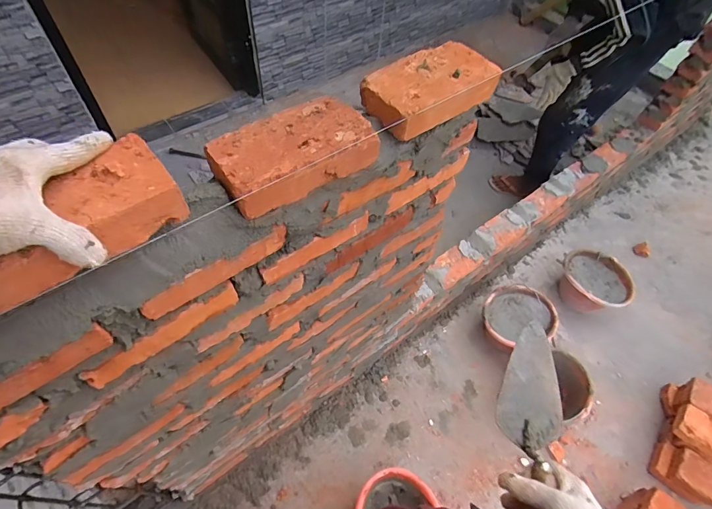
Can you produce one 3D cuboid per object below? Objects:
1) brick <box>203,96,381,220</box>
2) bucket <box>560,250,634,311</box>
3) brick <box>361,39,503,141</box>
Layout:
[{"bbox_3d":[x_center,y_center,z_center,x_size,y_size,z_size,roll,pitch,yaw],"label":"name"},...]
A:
[{"bbox_3d":[-0.079,-0.127,0.504,0.193,0.046,0.101,-31,62,-23],"label":"brick"},{"bbox_3d":[0.918,0.117,1.583,0.209,0.158,0.263,-35,64,-24],"label":"bucket"},{"bbox_3d":[0.108,-0.244,0.589,0.199,0.044,0.103,-30,62,-22],"label":"brick"}]

